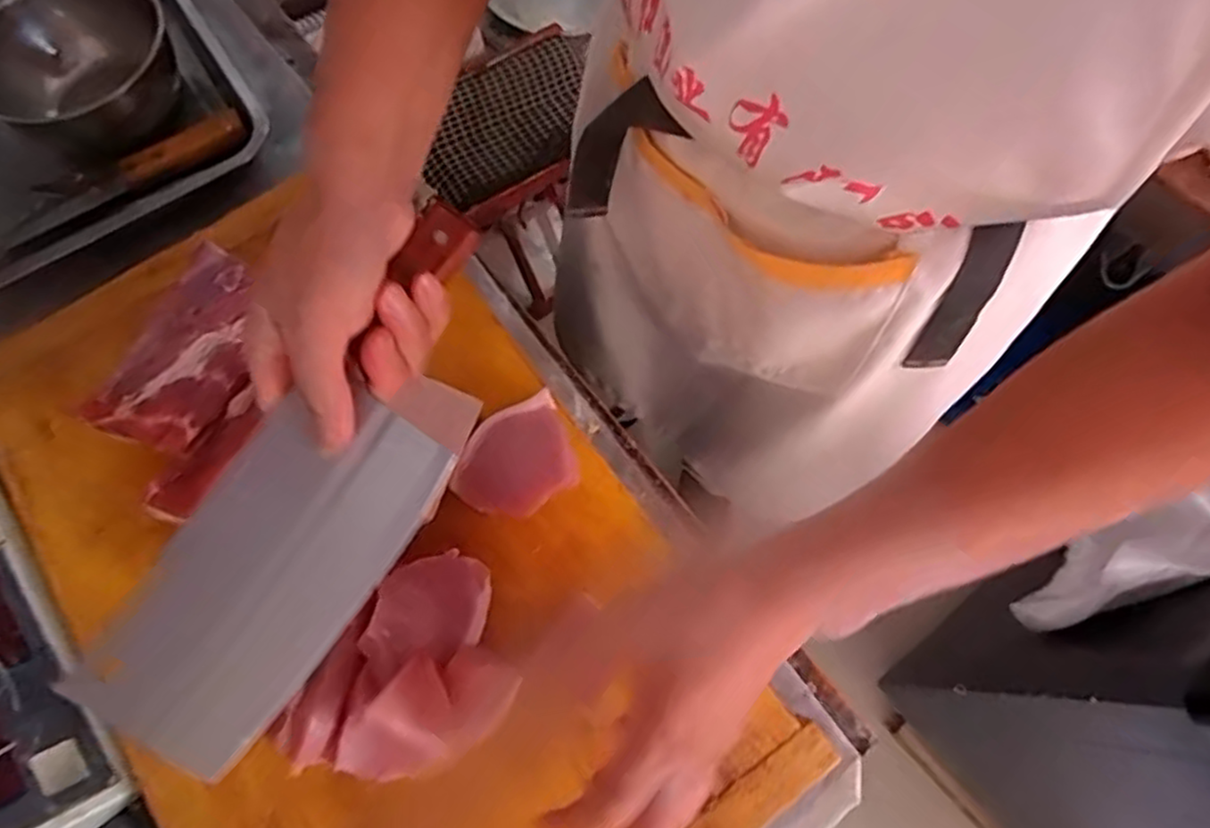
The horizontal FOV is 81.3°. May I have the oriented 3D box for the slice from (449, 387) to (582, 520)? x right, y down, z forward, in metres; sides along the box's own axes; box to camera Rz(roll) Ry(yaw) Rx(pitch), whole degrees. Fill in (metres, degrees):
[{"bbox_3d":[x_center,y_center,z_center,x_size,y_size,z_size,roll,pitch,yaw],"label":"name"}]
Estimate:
[{"bbox_3d":[-0.061,0.031,0.472,0.082,0.010,0.070,-27,73,-9],"label":"slice"}]

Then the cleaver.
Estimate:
[{"bbox_3d":[-0.141,0.033,0.369,0.095,0.025,0.297,33,82,-6],"label":"cleaver"}]

